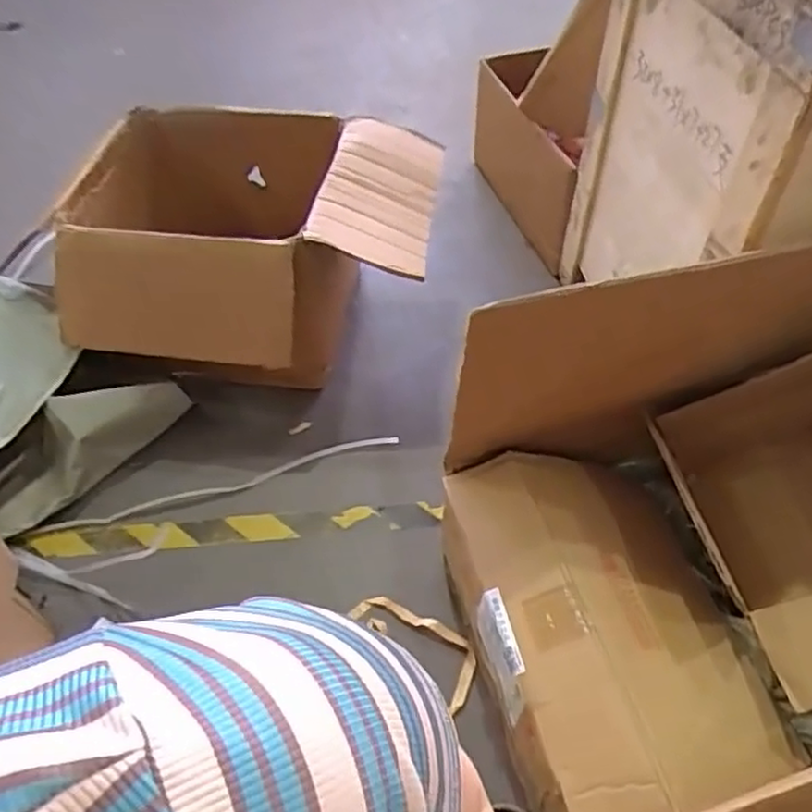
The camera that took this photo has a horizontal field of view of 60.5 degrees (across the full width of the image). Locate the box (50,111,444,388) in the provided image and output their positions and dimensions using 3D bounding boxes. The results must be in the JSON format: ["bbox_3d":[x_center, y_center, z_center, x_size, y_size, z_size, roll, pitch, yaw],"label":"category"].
[{"bbox_3d":[-0.285,-0.282,1.260,0.633,0.308,0.545,7,50,6],"label":"box"}]

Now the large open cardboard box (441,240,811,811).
[{"bbox_3d":[0.410,0.154,0.732,0.618,0.400,0.524,-12,51,-10],"label":"large open cardboard box"}]

